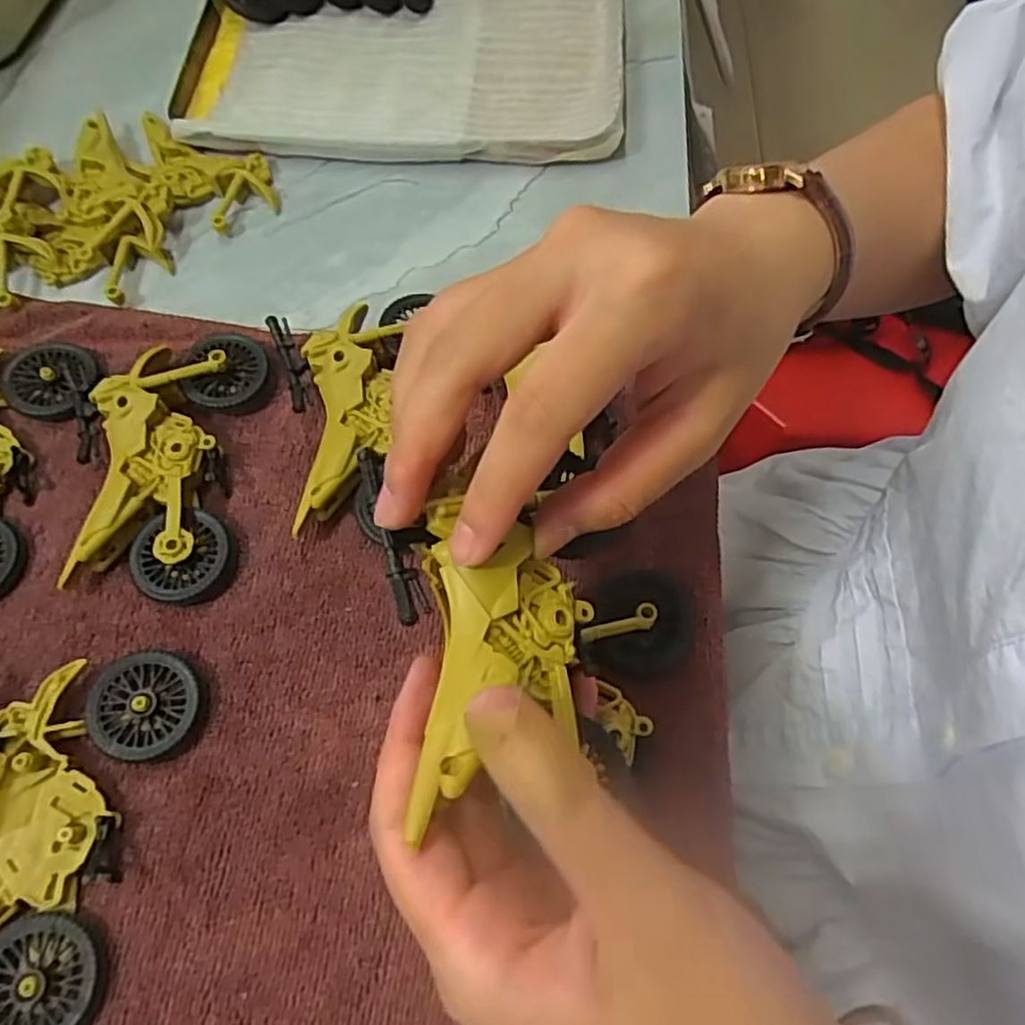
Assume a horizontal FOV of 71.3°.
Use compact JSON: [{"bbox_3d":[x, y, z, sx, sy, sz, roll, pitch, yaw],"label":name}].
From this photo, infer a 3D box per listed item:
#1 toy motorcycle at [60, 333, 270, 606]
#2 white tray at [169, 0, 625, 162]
[{"bbox_3d":[-0.137,-0.023,0.285,0.059,0.024,0.114,3,64,0],"label":"toy motorcycle"},{"bbox_3d":[-0.061,-0.303,0.431,0.246,0.021,0.253,2,64,-1],"label":"white tray"}]

